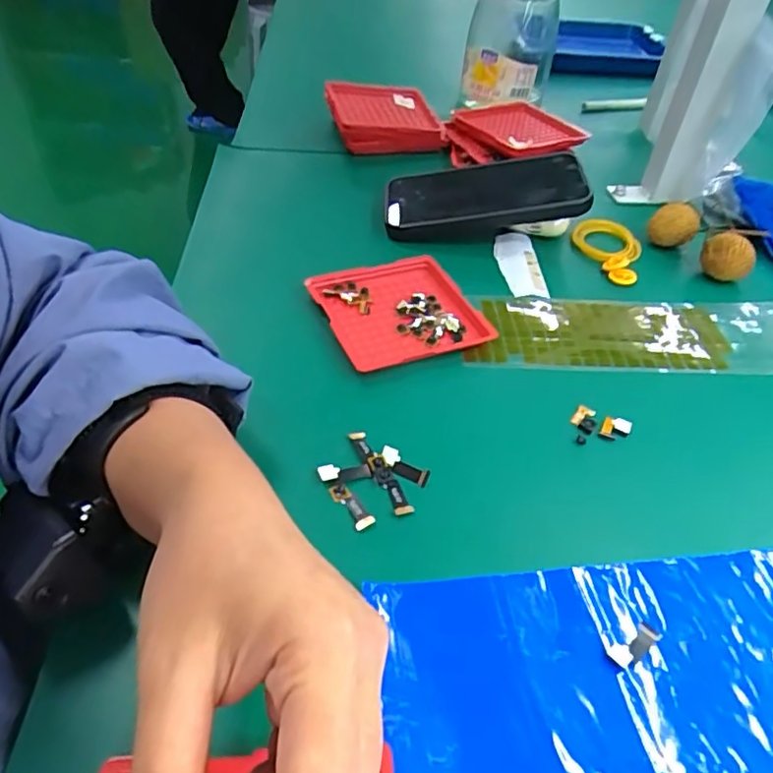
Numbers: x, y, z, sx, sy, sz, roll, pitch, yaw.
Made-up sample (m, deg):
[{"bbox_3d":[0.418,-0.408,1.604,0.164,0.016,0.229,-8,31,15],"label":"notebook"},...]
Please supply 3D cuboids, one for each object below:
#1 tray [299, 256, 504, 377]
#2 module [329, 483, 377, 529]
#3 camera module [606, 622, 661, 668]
[{"bbox_3d":[0.008,-0.052,0.408,0.097,0.012,0.096,-16,49,-19],"label":"tray"},{"bbox_3d":[-0.018,0.059,0.297,0.009,0.004,0.028,-28,54,-28],"label":"module"},{"bbox_3d":[0.108,0.111,0.258,0.029,0.004,0.011,-21,51,-24],"label":"camera module"}]

